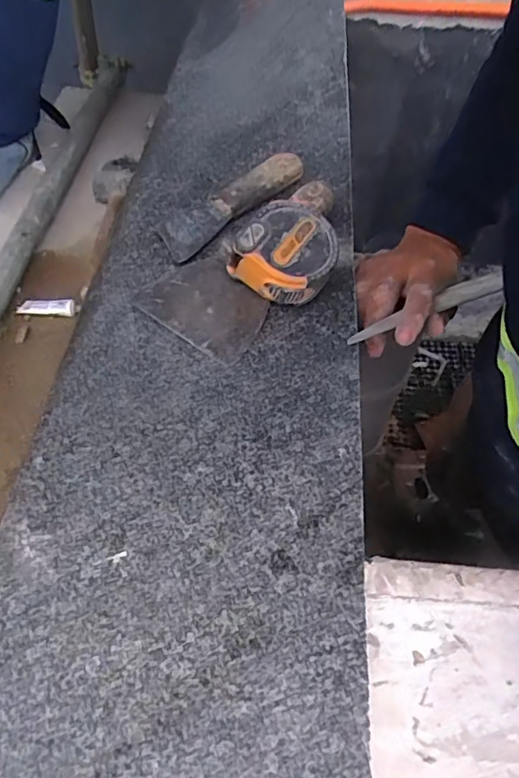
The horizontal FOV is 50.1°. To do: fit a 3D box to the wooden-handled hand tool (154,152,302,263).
[{"bbox_3d":[-0.025,-0.167,0.485,0.044,0.014,0.165,34,58,20],"label":"wooden-handled hand tool"}]

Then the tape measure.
[{"bbox_3d":[0.018,-0.100,0.409,0.075,0.047,0.064,14,53,6],"label":"tape measure"}]

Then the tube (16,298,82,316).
[{"bbox_3d":[-0.358,-0.139,0.940,0.102,0.017,0.027,1,52,-4],"label":"tube"}]

